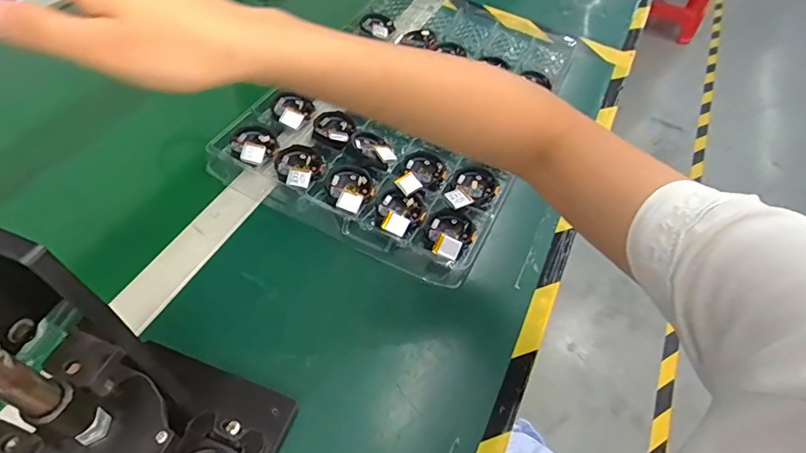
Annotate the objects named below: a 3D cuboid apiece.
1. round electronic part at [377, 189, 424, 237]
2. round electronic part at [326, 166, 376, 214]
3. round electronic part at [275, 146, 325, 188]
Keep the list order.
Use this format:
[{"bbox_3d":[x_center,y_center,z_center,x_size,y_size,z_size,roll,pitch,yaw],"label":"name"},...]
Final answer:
[{"bbox_3d":[-0.002,-0.015,0.458,0.044,0.012,0.056,16,54,5],"label":"round electronic part"},{"bbox_3d":[-0.055,-0.042,0.474,0.048,0.012,0.060,25,55,12],"label":"round electronic part"},{"bbox_3d":[-0.111,-0.064,0.487,0.050,0.010,0.057,19,54,8],"label":"round electronic part"}]

